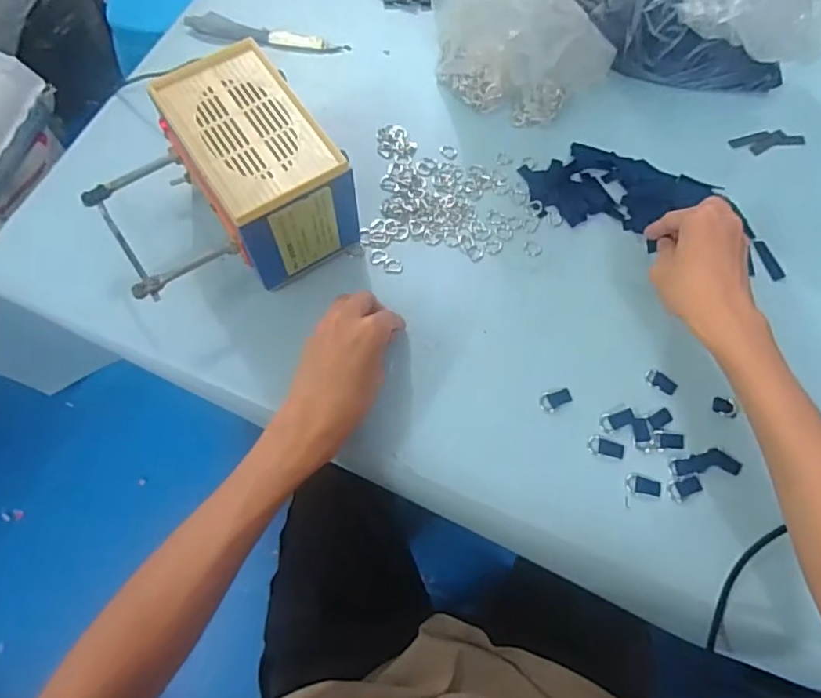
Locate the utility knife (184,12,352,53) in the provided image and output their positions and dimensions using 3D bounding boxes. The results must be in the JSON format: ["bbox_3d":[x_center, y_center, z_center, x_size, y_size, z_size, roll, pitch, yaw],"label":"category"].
[{"bbox_3d":[-0.177,-0.386,0.700,0.198,0.016,0.030,12,69,5],"label":"utility knife"}]

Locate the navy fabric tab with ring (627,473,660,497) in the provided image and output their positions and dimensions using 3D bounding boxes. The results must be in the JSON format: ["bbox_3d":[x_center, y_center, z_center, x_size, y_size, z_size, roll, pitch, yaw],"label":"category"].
[{"bbox_3d":[0.205,0.119,0.497,0.029,0.004,0.015,10,69,5],"label":"navy fabric tab with ring"}]

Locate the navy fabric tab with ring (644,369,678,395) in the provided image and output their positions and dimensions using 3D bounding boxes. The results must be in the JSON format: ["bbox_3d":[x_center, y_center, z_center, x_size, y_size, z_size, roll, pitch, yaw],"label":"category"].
[{"bbox_3d":[0.235,0.031,0.534,0.029,0.004,0.016,30,72,12],"label":"navy fabric tab with ring"}]

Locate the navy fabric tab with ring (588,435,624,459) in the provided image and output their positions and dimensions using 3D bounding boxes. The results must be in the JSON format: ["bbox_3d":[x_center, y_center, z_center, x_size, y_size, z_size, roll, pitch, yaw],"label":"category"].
[{"bbox_3d":[0.176,0.088,0.509,0.031,0.004,0.017,18,70,8],"label":"navy fabric tab with ring"}]

